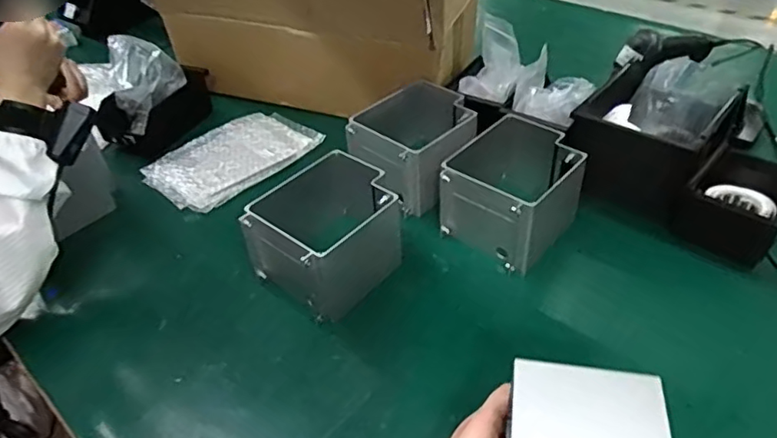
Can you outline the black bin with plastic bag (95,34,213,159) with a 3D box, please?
[{"bbox_3d":[-0.380,-0.206,0.906,0.090,0.155,0.169,15,45,22],"label":"black bin with plastic bag"}]

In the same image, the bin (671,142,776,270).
[{"bbox_3d":[0.419,-0.021,0.679,0.108,0.062,0.115,30,52,34],"label":"bin"}]

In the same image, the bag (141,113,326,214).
[{"bbox_3d":[-0.238,-0.096,0.870,0.156,0.020,0.244,27,50,32],"label":"bag"}]

